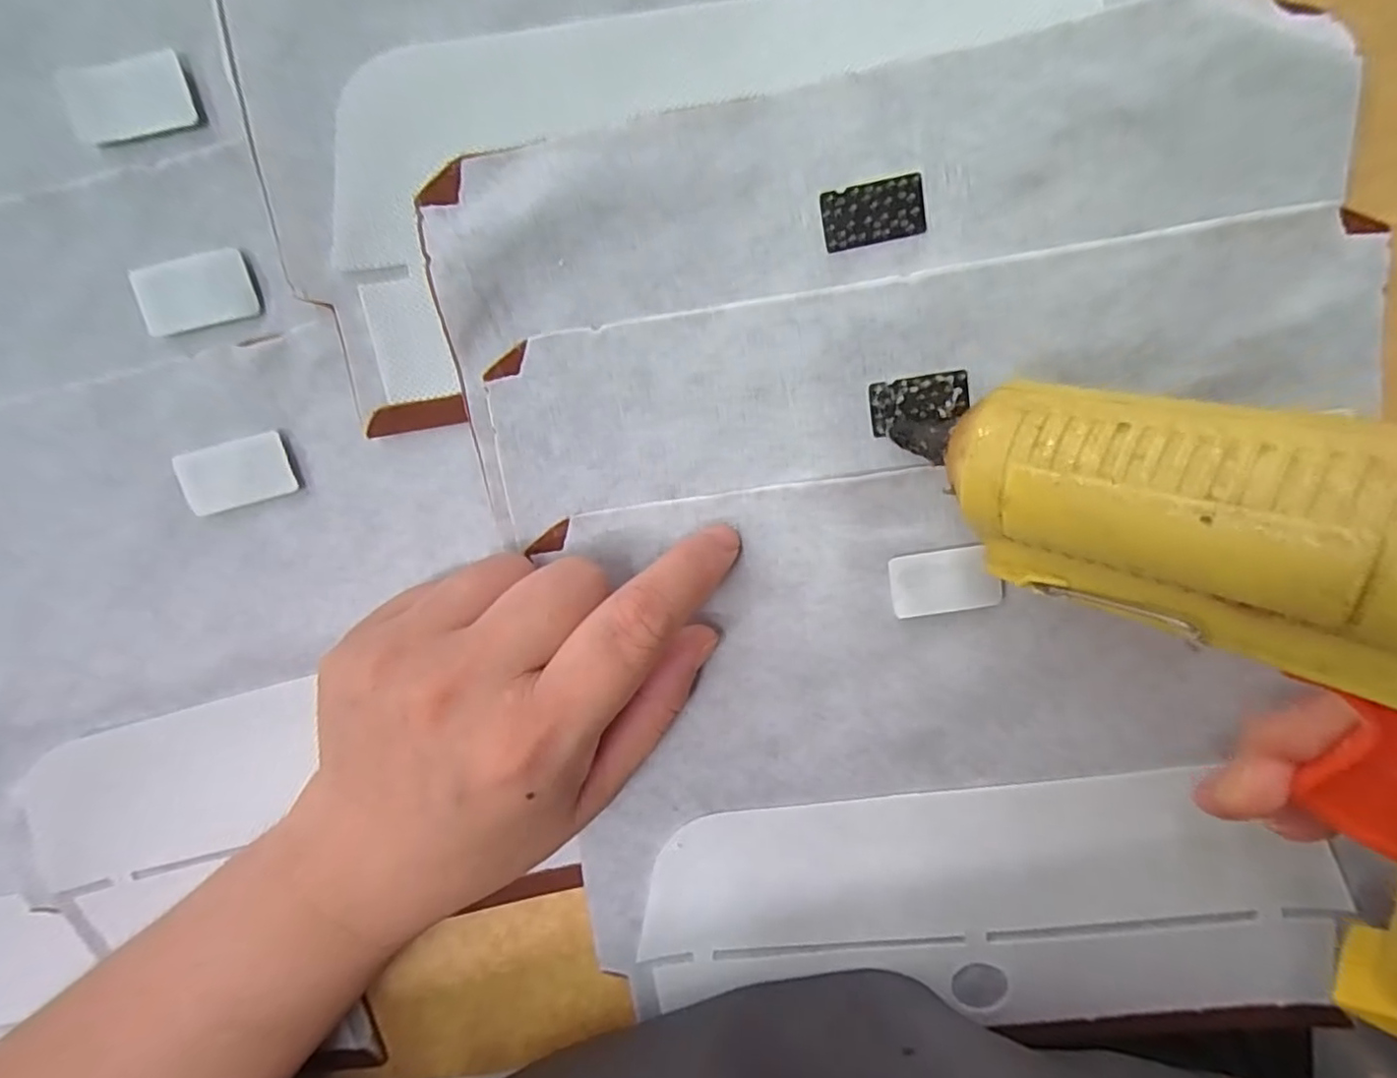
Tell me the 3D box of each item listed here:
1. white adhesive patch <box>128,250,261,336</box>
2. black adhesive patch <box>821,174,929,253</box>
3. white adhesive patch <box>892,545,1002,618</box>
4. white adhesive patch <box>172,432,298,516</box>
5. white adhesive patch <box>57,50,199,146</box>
[{"bbox_3d":[-0.148,-0.073,0.184,0.034,0.004,0.019,-11,99,5],"label":"white adhesive patch"},{"bbox_3d":[0.050,-0.093,0.178,0.028,0.004,0.016,-10,99,5],"label":"black adhesive patch"},{"bbox_3d":[0.075,0.013,0.190,0.032,0.004,0.019,-9,99,5],"label":"white adhesive patch"},{"bbox_3d":[-0.141,-0.020,0.192,0.033,0.005,0.019,-15,98,6],"label":"white adhesive patch"},{"bbox_3d":[-0.160,-0.124,0.175,0.034,0.004,0.020,-11,99,5],"label":"white adhesive patch"}]

